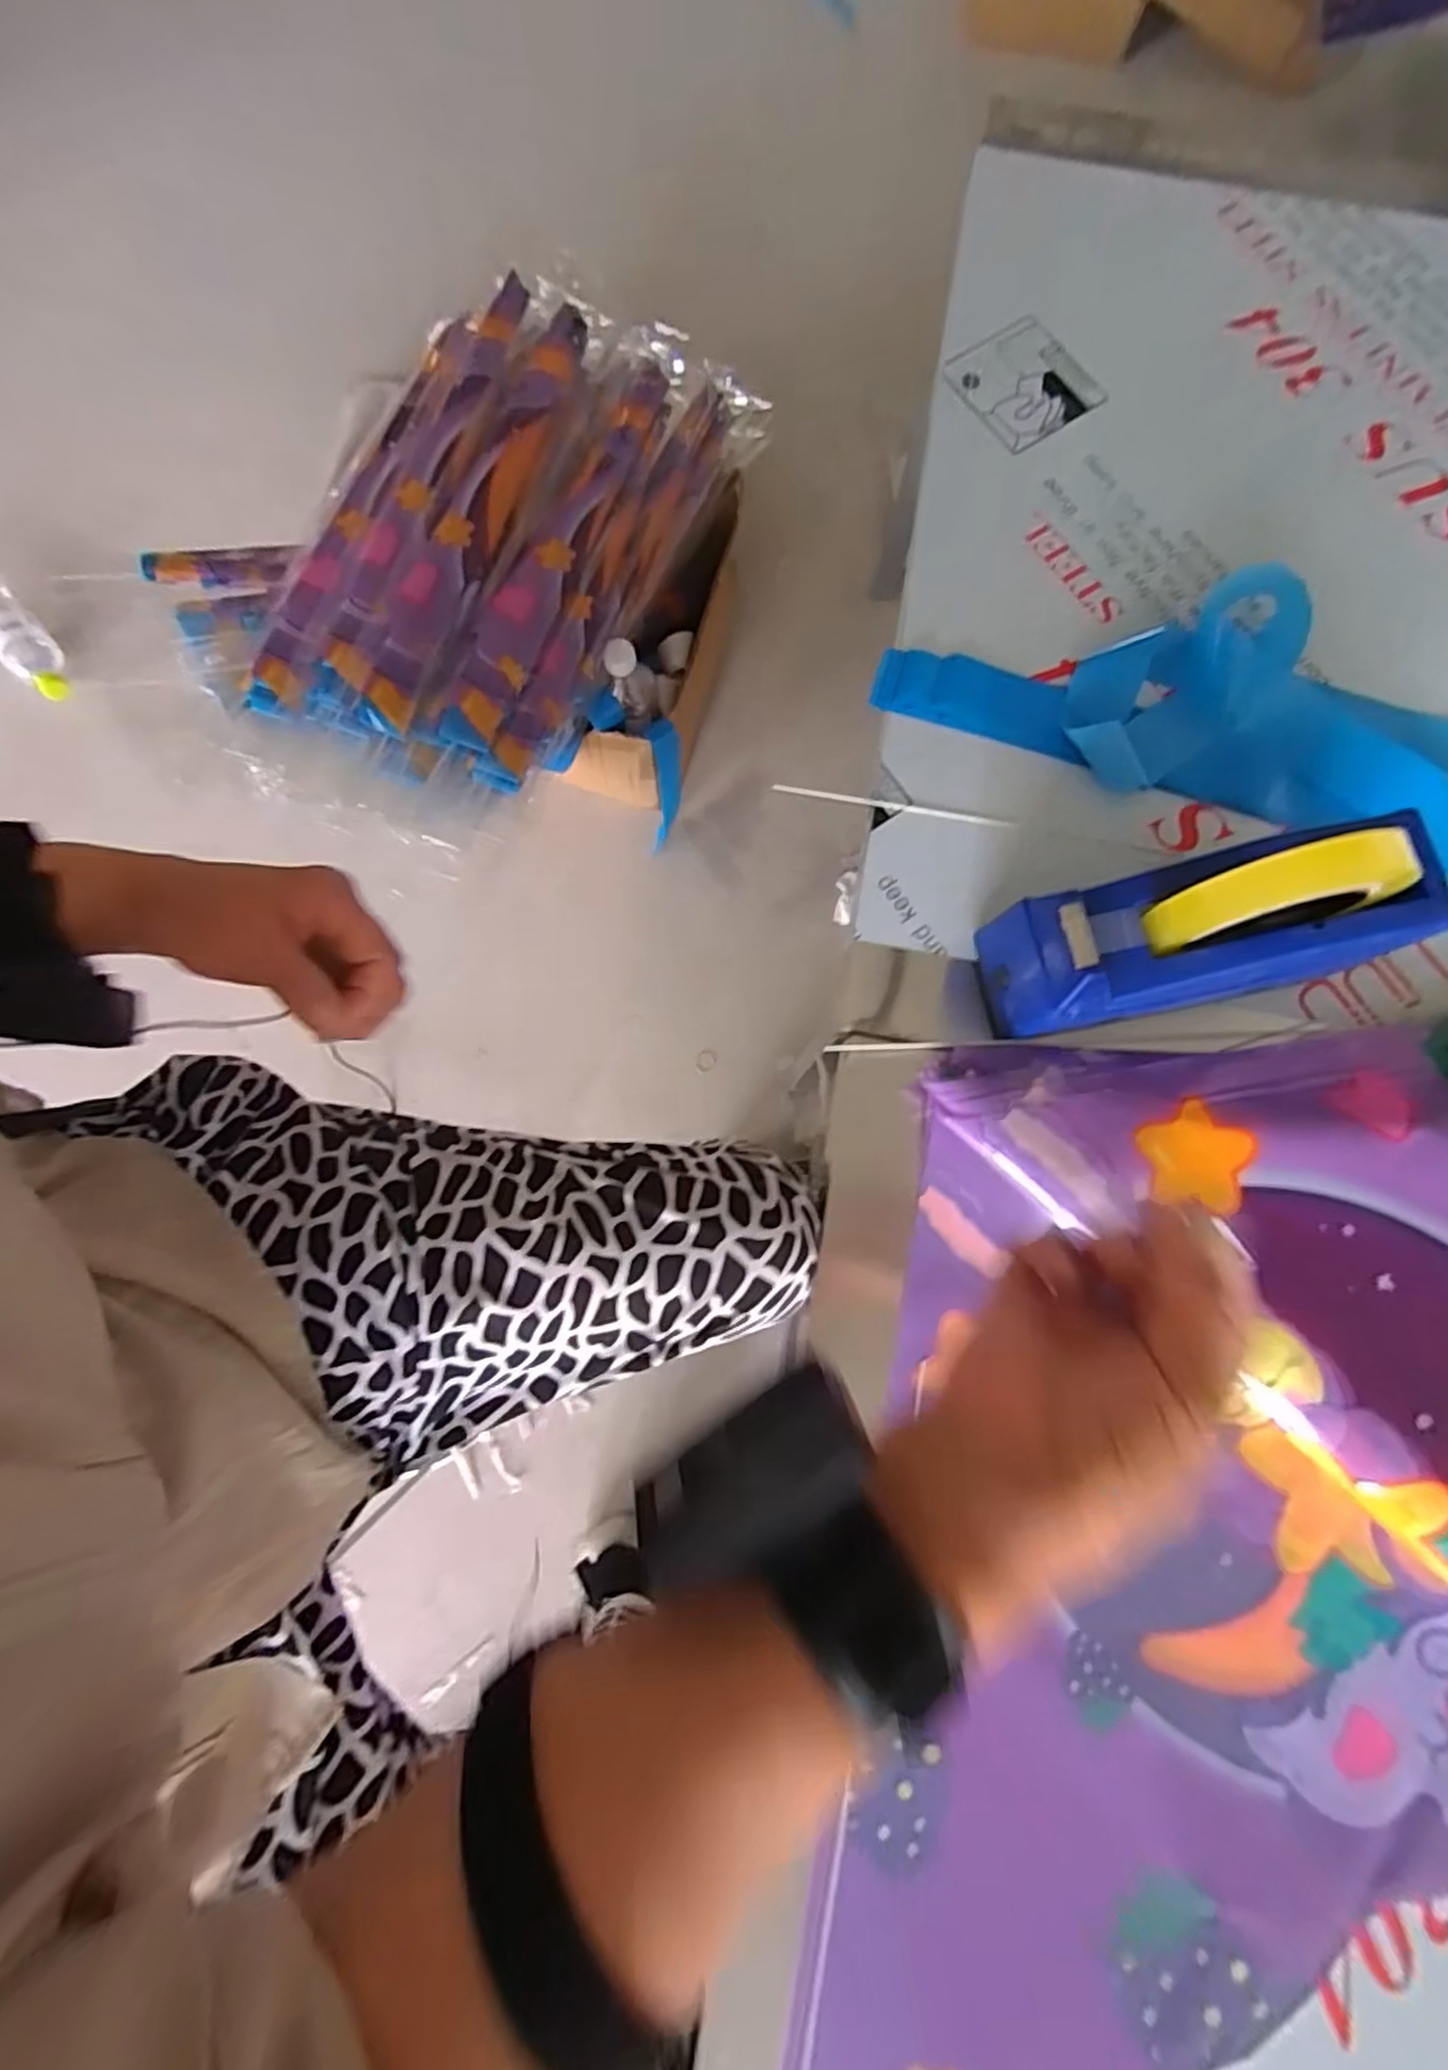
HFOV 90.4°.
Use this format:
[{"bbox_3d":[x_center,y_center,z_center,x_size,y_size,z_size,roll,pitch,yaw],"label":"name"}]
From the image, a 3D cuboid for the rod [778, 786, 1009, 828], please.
[{"bbox_3d":[0.110,-0.148,0.465,0.154,0.005,0.007,10,80,2],"label":"rod"}]

